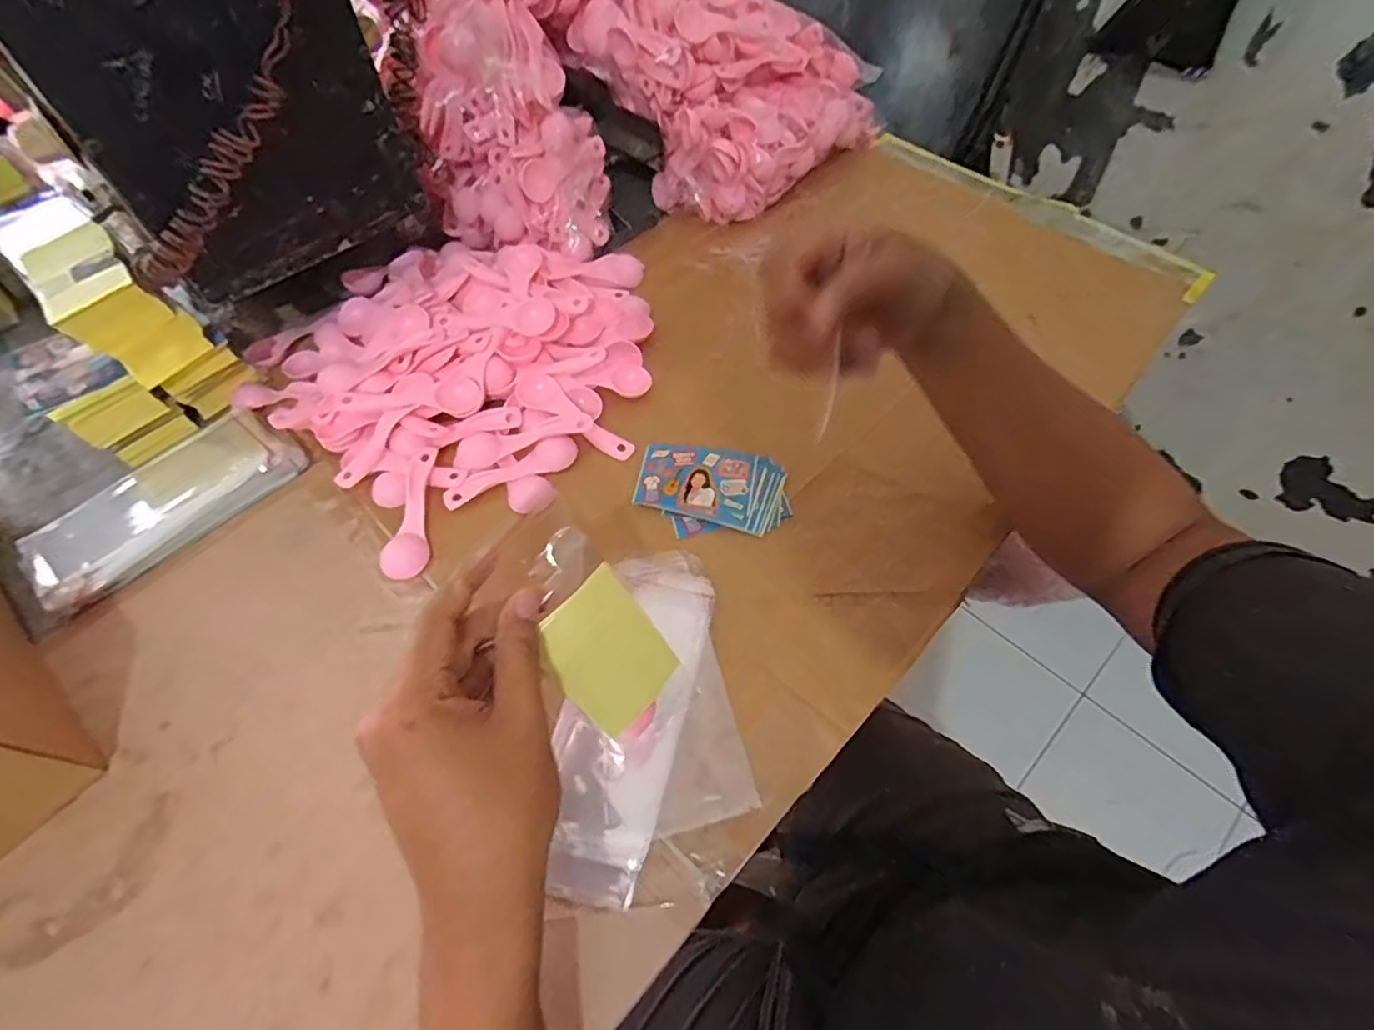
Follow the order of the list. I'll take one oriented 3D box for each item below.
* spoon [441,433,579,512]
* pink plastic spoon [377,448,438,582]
[{"bbox_3d":[-0.142,-0.034,0.497,0.110,0.012,0.029,-25,58,-13],"label":"spoon"},{"bbox_3d":[-0.210,-0.004,0.479,0.033,0.015,0.110,3,56,6],"label":"pink plastic spoon"}]

